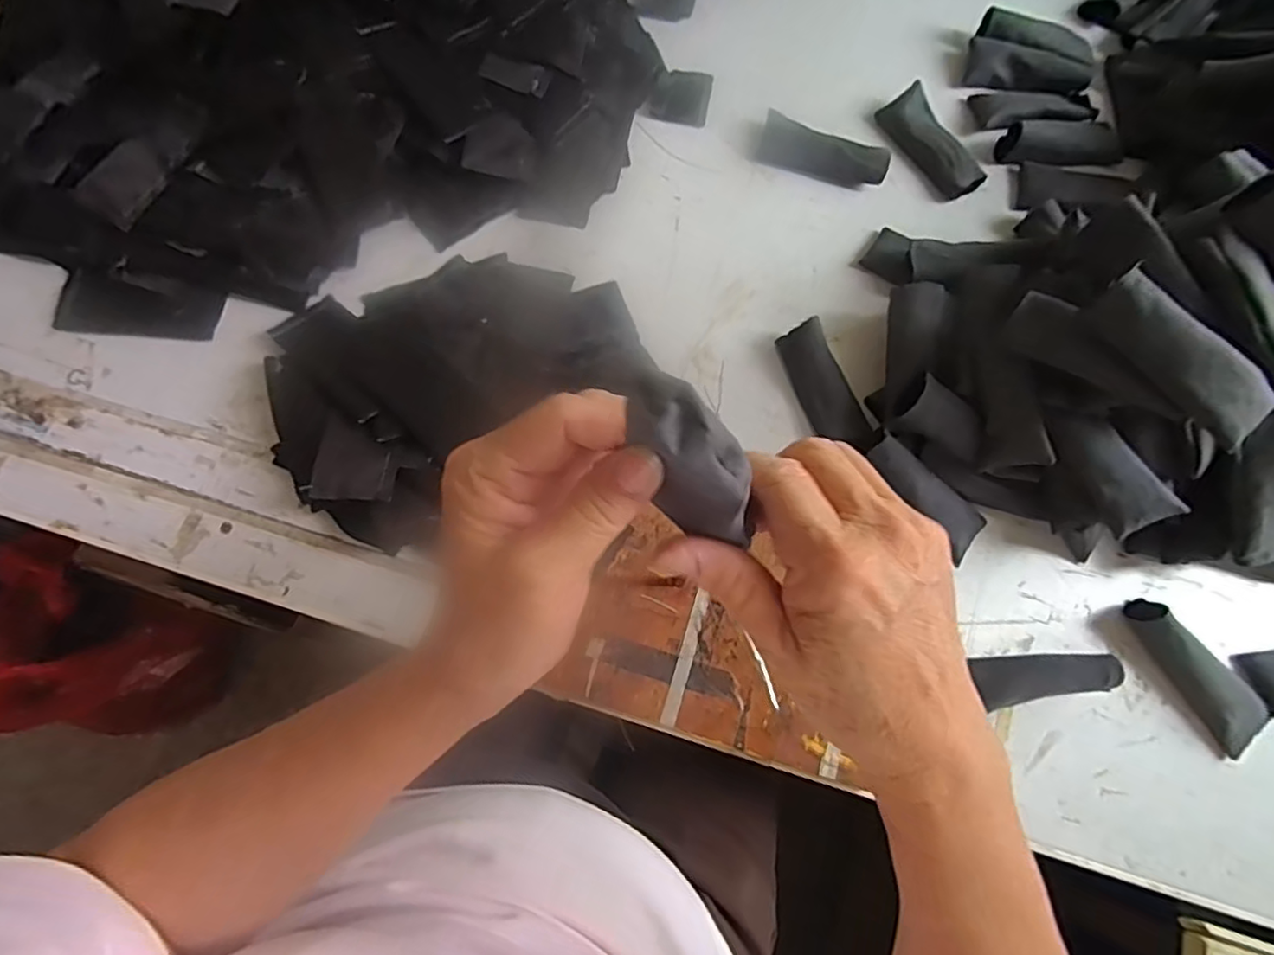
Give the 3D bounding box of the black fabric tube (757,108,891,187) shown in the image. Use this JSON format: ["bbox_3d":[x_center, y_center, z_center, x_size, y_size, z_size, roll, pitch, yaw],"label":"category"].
[{"bbox_3d":[0.155,-0.270,0.515,0.105,0.021,0.035,20,75,4],"label":"black fabric tube"}]

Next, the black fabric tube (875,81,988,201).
[{"bbox_3d":[0.249,-0.283,0.524,0.043,0.014,0.102,-27,77,-9],"label":"black fabric tube"}]

